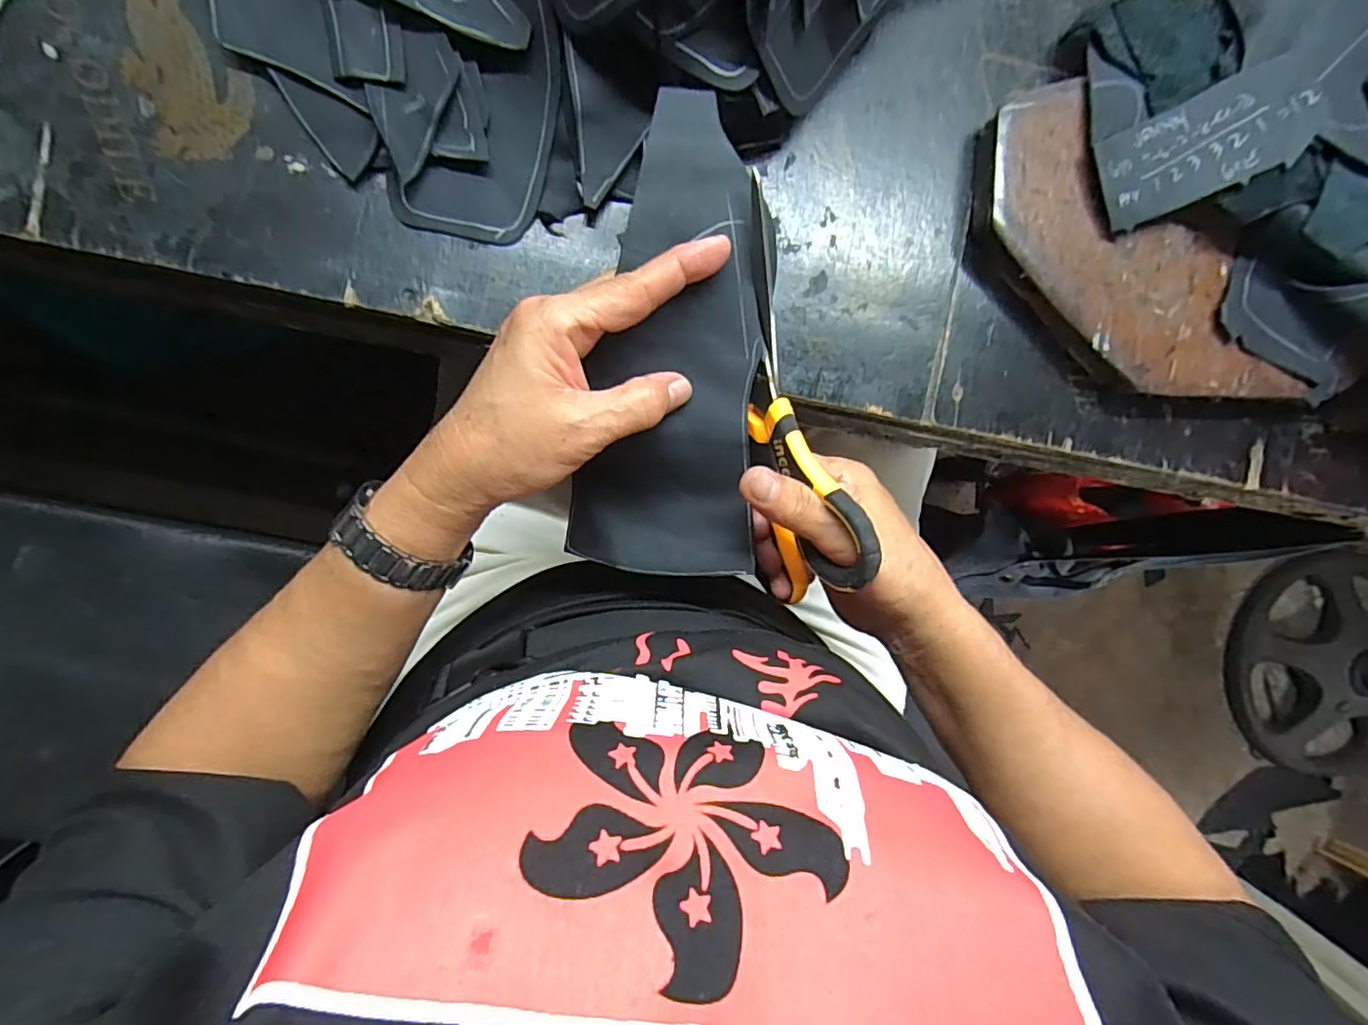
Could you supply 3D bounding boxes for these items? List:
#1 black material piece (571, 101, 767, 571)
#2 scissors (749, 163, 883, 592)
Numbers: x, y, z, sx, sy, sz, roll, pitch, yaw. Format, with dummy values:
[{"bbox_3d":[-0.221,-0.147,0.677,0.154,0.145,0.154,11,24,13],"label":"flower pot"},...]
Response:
[{"bbox_3d":[-0.009,-0.072,0.266,0.088,0.019,0.208,2,105,1],"label":"black material piece"},{"bbox_3d":[0.049,-0.047,0.269,0.028,0.060,0.192,-14,98,-7],"label":"scissors"}]

